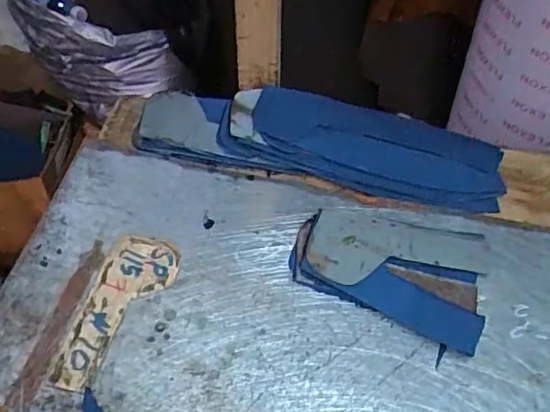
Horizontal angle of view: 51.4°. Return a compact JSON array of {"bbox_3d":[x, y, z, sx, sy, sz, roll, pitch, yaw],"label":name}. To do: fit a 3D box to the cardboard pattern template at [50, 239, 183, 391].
[{"bbox_3d":[-0.114,0.077,0.425,0.055,0.004,0.126,11,53,7],"label":"cardboard pattern template"}]

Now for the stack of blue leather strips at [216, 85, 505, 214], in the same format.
[{"bbox_3d":[0.075,-0.054,0.499,0.246,0.047,0.073,14,53,9],"label":"stack of blue leather strips"}]

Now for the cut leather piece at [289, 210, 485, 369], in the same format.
[{"bbox_3d":[0.085,0.051,0.435,0.142,0.021,0.096,10,53,6],"label":"cut leather piece"}]

